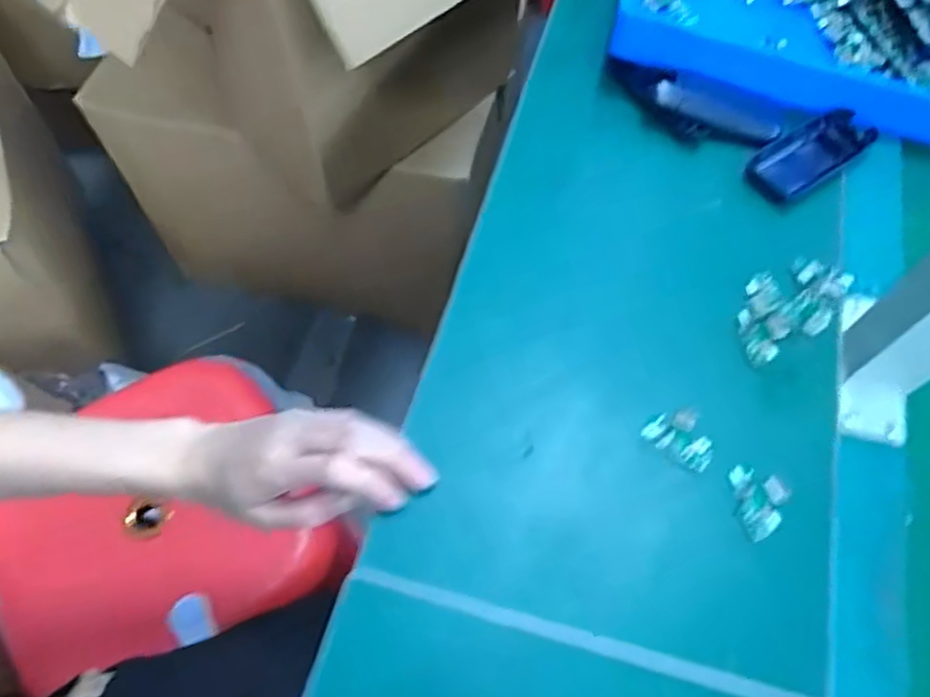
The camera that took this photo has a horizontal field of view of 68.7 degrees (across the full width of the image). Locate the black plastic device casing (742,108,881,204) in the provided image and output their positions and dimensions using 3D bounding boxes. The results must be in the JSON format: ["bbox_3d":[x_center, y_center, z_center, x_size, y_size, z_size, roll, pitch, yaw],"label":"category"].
[{"bbox_3d":[0.254,-0.143,0.499,0.100,0.012,0.043,-31,68,-17],"label":"black plastic device casing"}]

